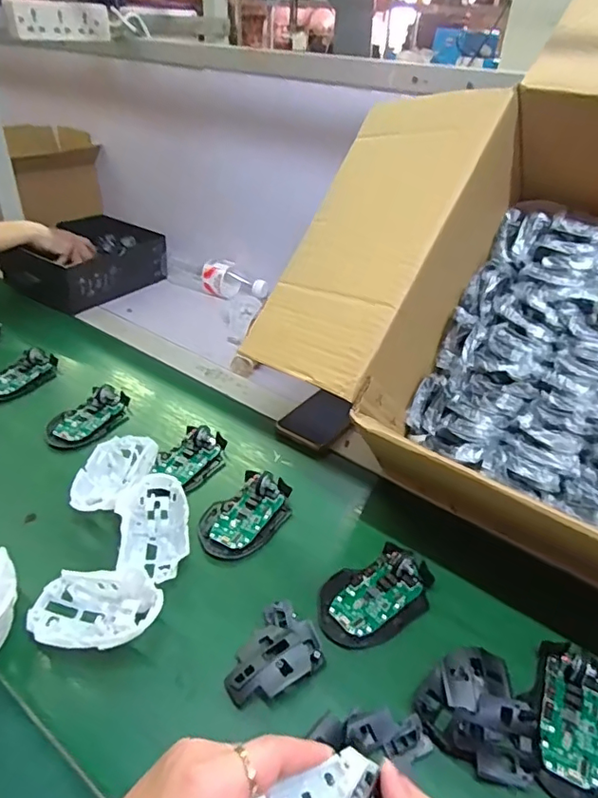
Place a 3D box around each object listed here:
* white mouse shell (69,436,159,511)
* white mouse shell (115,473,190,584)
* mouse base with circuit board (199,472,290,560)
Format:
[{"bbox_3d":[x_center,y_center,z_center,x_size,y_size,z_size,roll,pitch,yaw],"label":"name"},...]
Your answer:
[{"bbox_3d":[-0.200,0.083,0.584,0.068,0.031,0.115,6,35,3],"label":"white mouse shell"},{"bbox_3d":[-0.143,0.126,0.523,0.066,0.035,0.110,-7,36,-14],"label":"white mouse shell"},{"bbox_3d":[-0.056,0.115,0.558,0.073,0.025,0.113,24,40,26],"label":"mouse base with circuit board"}]

